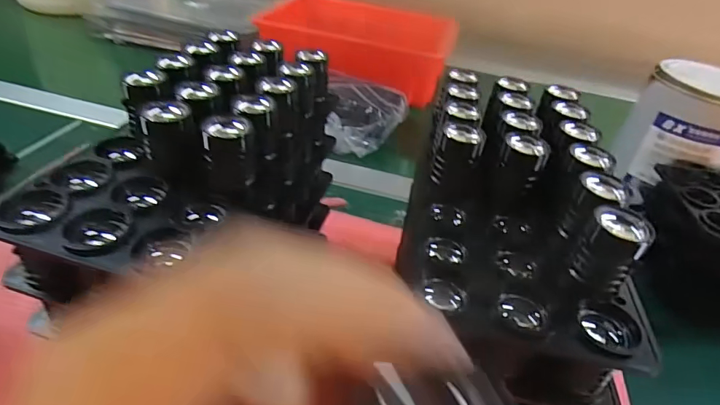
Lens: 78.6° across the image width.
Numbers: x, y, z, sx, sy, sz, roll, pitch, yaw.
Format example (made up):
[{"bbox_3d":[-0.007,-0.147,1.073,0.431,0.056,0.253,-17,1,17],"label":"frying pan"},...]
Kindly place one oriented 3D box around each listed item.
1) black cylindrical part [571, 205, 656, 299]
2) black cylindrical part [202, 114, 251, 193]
[{"bbox_3d":[0.103,0.020,0.182,0.021,0.033,0.016,35,45,31],"label":"black cylindrical part"},{"bbox_3d":[-0.063,-0.024,0.207,0.018,0.033,0.018,5,37,-4],"label":"black cylindrical part"}]

